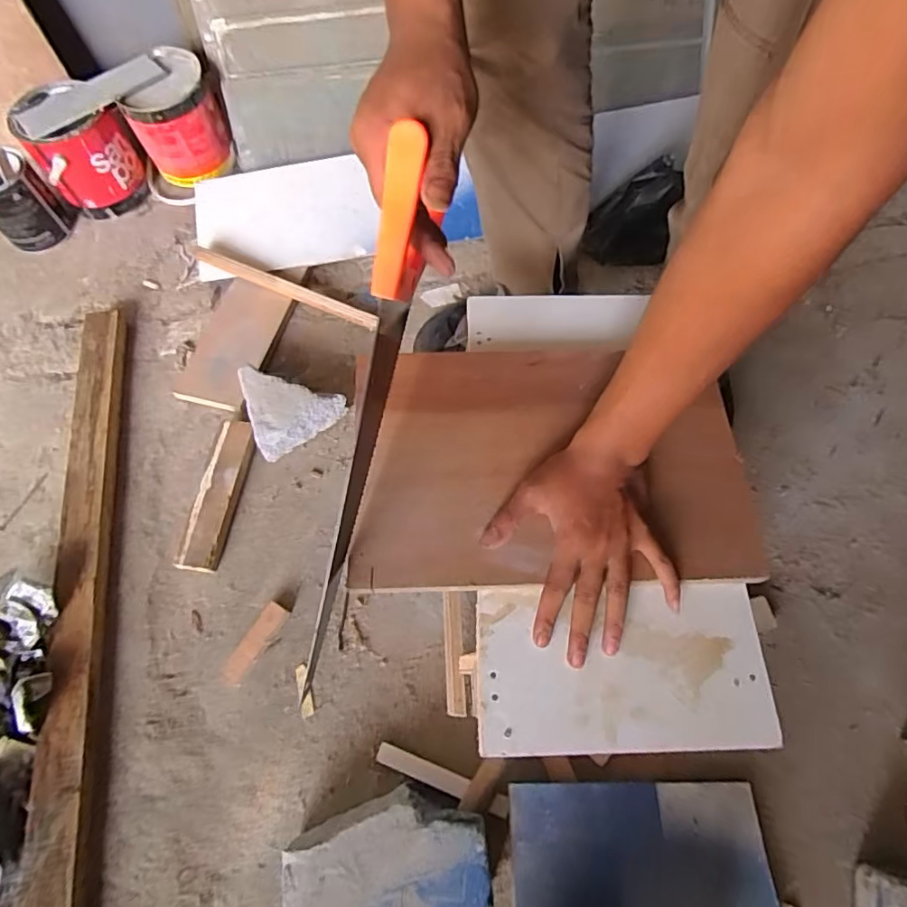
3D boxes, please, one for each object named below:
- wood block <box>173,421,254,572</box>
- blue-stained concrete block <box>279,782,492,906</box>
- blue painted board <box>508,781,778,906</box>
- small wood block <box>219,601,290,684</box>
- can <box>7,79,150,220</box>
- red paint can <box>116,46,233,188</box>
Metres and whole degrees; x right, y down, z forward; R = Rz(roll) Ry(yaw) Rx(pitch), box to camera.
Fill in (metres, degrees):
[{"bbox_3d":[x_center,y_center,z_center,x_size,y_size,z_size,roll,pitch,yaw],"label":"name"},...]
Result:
[{"bbox_3d":[-0.318,0.054,0.756,0.047,0.031,0.211,7,66,4],"label":"wood block"},{"bbox_3d":[-0.066,0.417,0.561,0.196,0.073,0.117,-14,66,-6],"label":"blue-stained concrete block"},{"bbox_3d":[0.193,0.417,0.571,0.267,0.012,0.132,2,63,-5],"label":"blue painted board"},{"bbox_3d":[-0.242,0.230,0.674,0.029,0.018,0.100,27,69,12],"label":"small wood block"},{"bbox_3d":[-0.642,-0.526,0.971,0.163,0.150,0.158,0,65,1],"label":"can"},{"bbox_3d":[-0.483,-0.595,0.978,0.141,0.124,0.156,-6,65,-2],"label":"red paint can"}]

